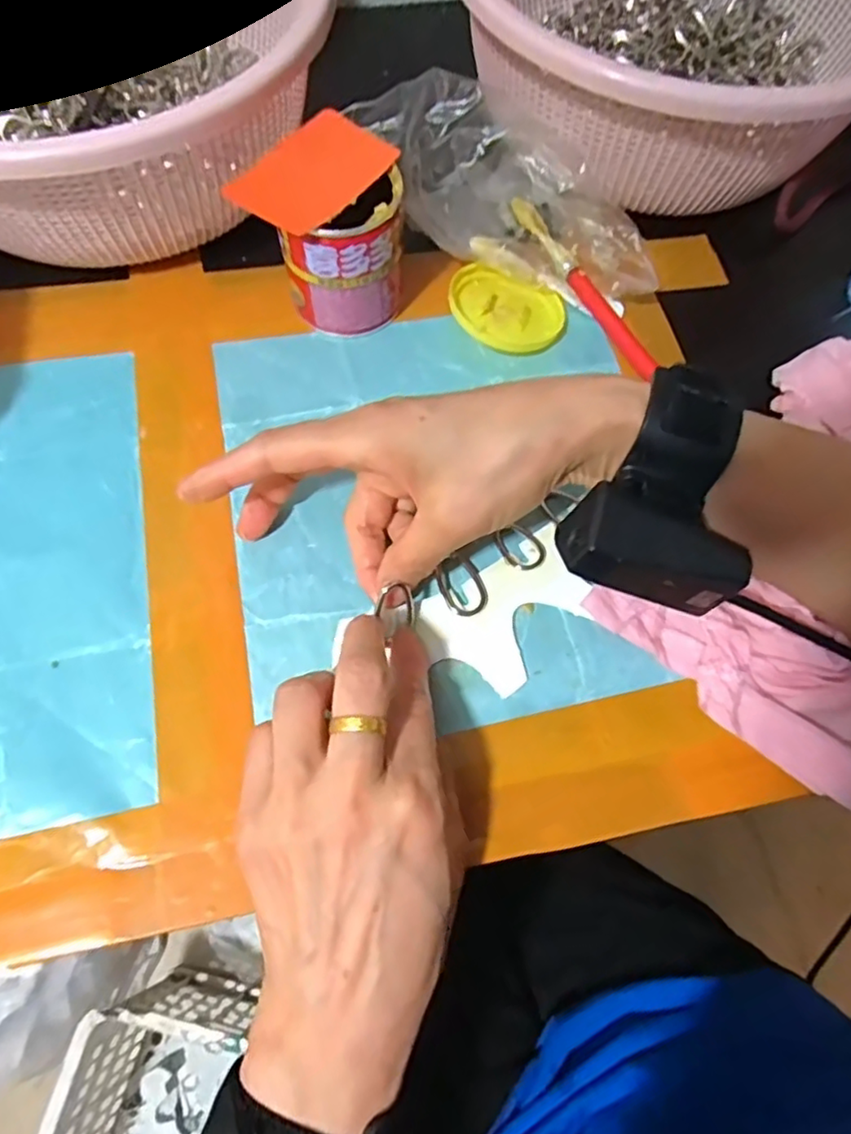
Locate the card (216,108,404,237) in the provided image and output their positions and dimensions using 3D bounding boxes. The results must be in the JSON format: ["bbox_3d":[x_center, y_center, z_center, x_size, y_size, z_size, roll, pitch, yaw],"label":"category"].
[{"bbox_3d":[-0.054,-0.196,0.313,0.049,0.004,0.081,35,70,6],"label":"card"}]

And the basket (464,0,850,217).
[{"bbox_3d":[0.150,-0.336,0.387,0.276,0.079,0.258,1,67,-2],"label":"basket"}]

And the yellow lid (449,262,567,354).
[{"bbox_3d":[0.047,-0.150,0.364,0.066,0.014,0.054,-6,67,-5],"label":"yellow lid"}]

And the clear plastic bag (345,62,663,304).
[{"bbox_3d":[0.051,-0.215,0.357,0.177,0.069,0.081,18,71,5],"label":"clear plastic bag"}]

